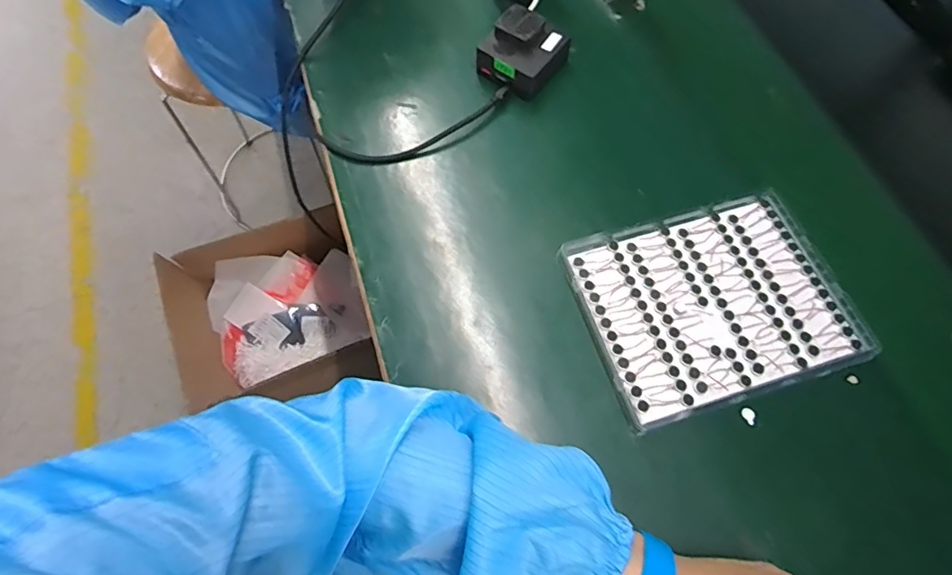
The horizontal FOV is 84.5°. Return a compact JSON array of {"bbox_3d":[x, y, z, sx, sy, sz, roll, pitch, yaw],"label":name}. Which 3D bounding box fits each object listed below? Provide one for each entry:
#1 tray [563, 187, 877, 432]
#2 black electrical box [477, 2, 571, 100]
[{"bbox_3d":[0.200,0.011,0.445,0.216,0.008,0.167,-15,66,-8],"label":"tray"},{"bbox_3d":[0.049,-0.242,0.540,0.074,0.043,0.079,35,69,14],"label":"black electrical box"}]

